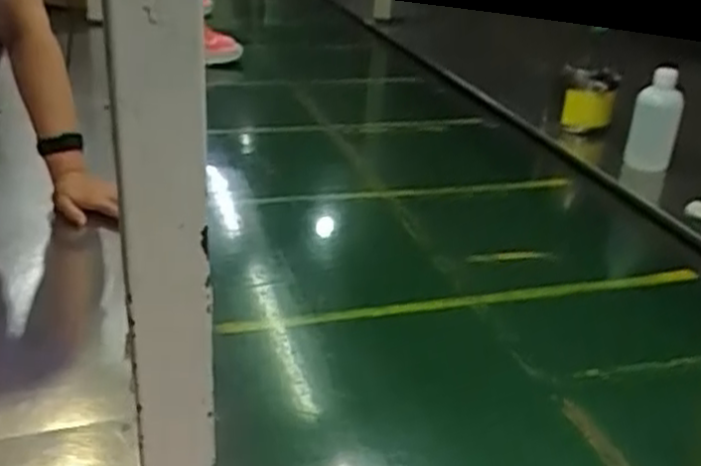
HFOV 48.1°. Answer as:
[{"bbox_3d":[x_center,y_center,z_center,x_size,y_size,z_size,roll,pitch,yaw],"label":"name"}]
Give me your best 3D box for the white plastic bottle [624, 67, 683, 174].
[{"bbox_3d":[0.534,-0.195,1.379,0.078,0.173,0.067,14,29,20],"label":"white plastic bottle"}]

